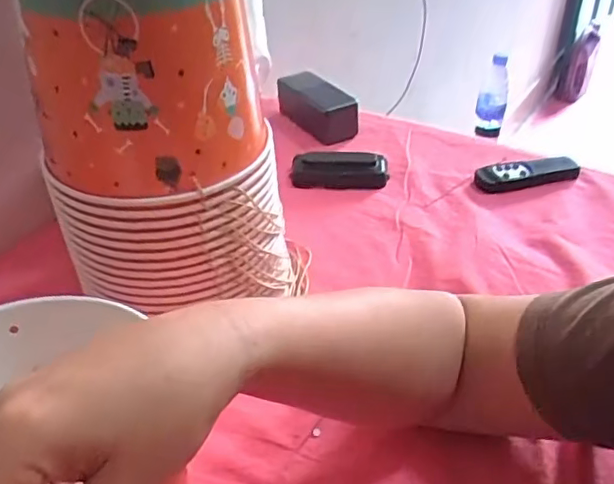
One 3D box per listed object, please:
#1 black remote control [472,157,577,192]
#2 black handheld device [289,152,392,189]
[{"bbox_3d":[0.245,-0.077,0.642,0.117,0.017,0.035,-9,38,-8],"label":"black remote control"},{"bbox_3d":[0.037,-0.083,0.657,0.107,0.028,0.040,1,37,5],"label":"black handheld device"}]

